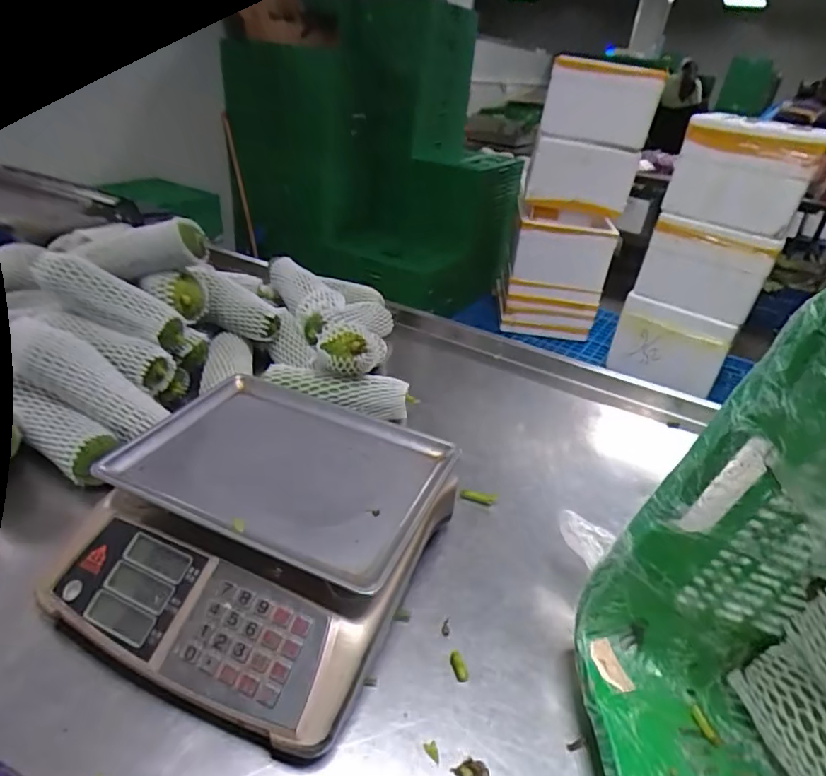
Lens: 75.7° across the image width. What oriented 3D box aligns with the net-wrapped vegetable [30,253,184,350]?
[{"bbox_3d":[-0.474,-0.138,0.825,0.244,0.069,0.063,26,34,3],"label":"net-wrapped vegetable"}]

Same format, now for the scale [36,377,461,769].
[{"bbox_3d":[-0.165,0.158,0.593,0.341,0.124,0.335,17,33,16],"label":"scale"}]

